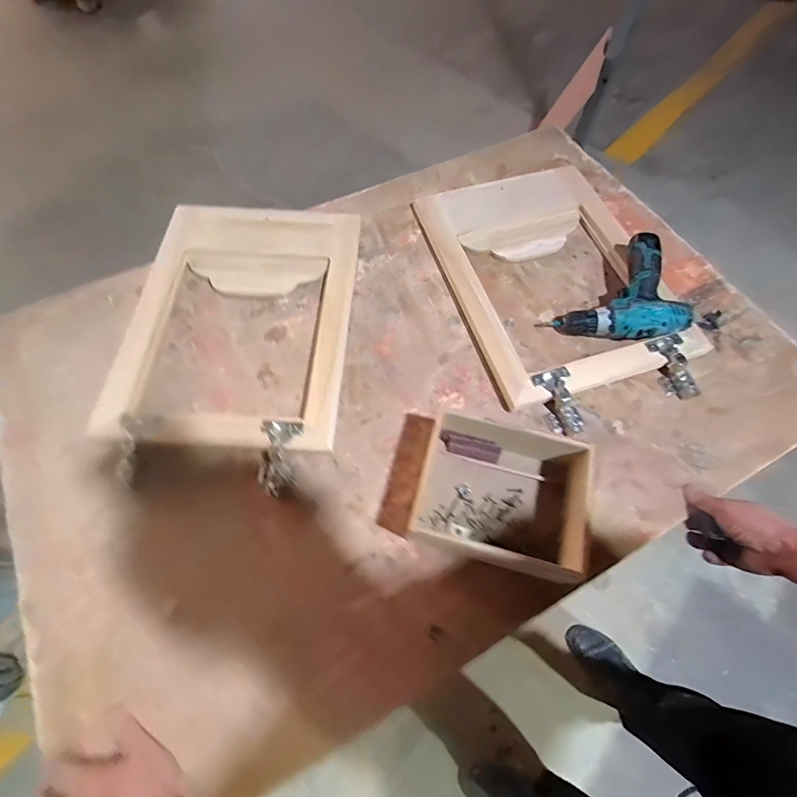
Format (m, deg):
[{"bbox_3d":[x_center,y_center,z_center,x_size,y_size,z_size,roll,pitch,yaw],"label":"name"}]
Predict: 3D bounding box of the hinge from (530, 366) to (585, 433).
[{"bbox_3d":[0.249,0.004,0.648,0.059,0.043,0.103,-12,77,-7],"label":"hinge"}]

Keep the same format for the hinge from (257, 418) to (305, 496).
[{"bbox_3d":[-0.170,0.081,0.599,0.057,0.029,0.107,3,64,0],"label":"hinge"}]

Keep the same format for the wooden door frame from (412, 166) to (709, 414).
[{"bbox_3d":[0.274,-0.230,0.753,0.361,0.052,0.455,-16,66,-9],"label":"wooden door frame"}]

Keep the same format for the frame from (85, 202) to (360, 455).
[{"bbox_3d":[-0.263,-0.147,0.706,0.359,0.035,0.484,3,64,0],"label":"frame"}]

